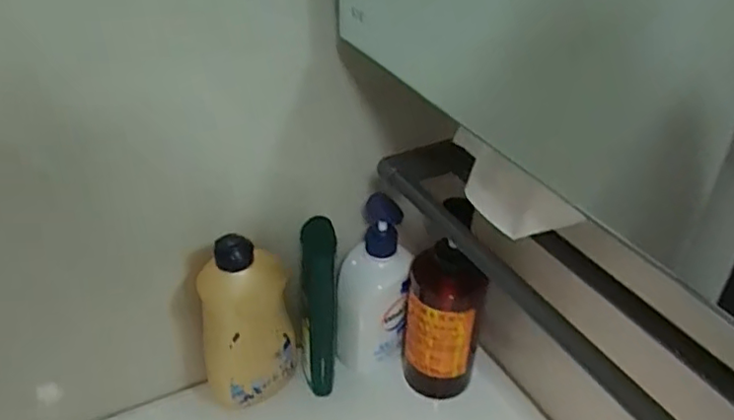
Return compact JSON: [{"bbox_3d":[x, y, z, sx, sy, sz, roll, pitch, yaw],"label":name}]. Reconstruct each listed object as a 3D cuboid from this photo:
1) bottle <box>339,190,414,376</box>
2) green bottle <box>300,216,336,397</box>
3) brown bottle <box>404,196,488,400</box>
[{"bbox_3d":[0.003,0.082,0.625,0.071,0.185,0.058,-11,37,-16],"label":"bottle"},{"bbox_3d":[-0.046,0.097,0.606,0.030,0.187,0.051,2,35,2],"label":"green bottle"},{"bbox_3d":[0.073,0.091,0.599,0.069,0.212,0.059,7,36,9],"label":"brown bottle"}]

